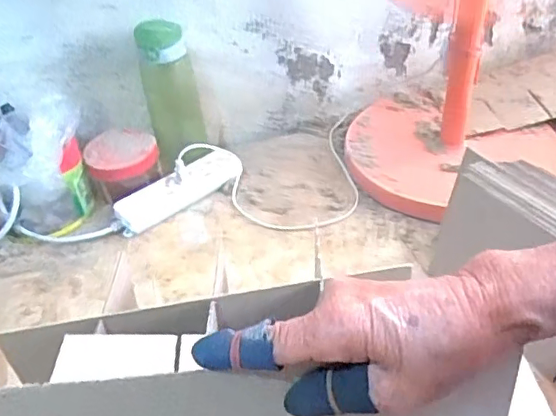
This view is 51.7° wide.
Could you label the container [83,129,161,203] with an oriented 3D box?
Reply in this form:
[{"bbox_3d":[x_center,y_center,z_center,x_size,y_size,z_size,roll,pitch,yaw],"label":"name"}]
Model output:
[{"bbox_3d":[-0.228,-0.065,0.839,0.095,0.071,0.087,-3,38,2],"label":"container"}]

